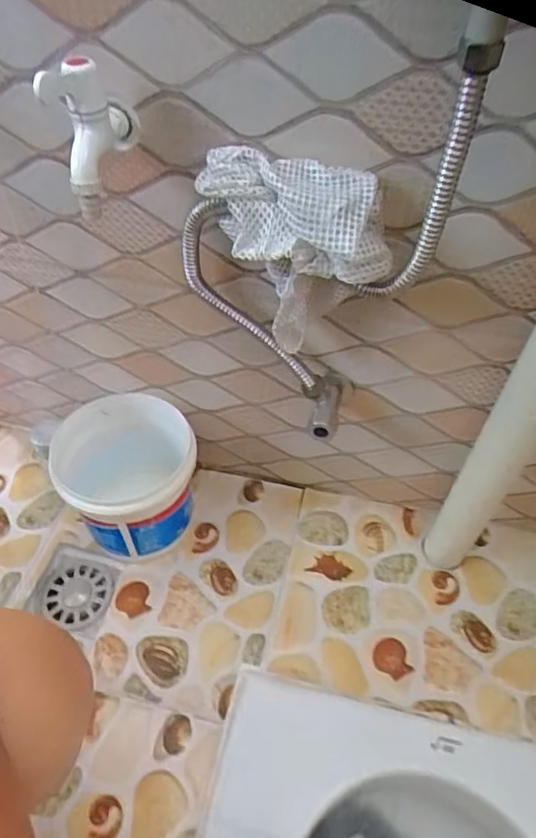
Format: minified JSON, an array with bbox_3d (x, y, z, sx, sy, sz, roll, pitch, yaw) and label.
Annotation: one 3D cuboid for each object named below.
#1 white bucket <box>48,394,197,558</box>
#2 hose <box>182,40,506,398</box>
[{"bbox_3d":[-0.163,0.074,0.650,0.148,0.143,0.162,0,50,0],"label":"white bucket"},{"bbox_3d":[0.027,-0.139,0.447,0.213,0.305,0.039,15,51,12],"label":"hose"}]

